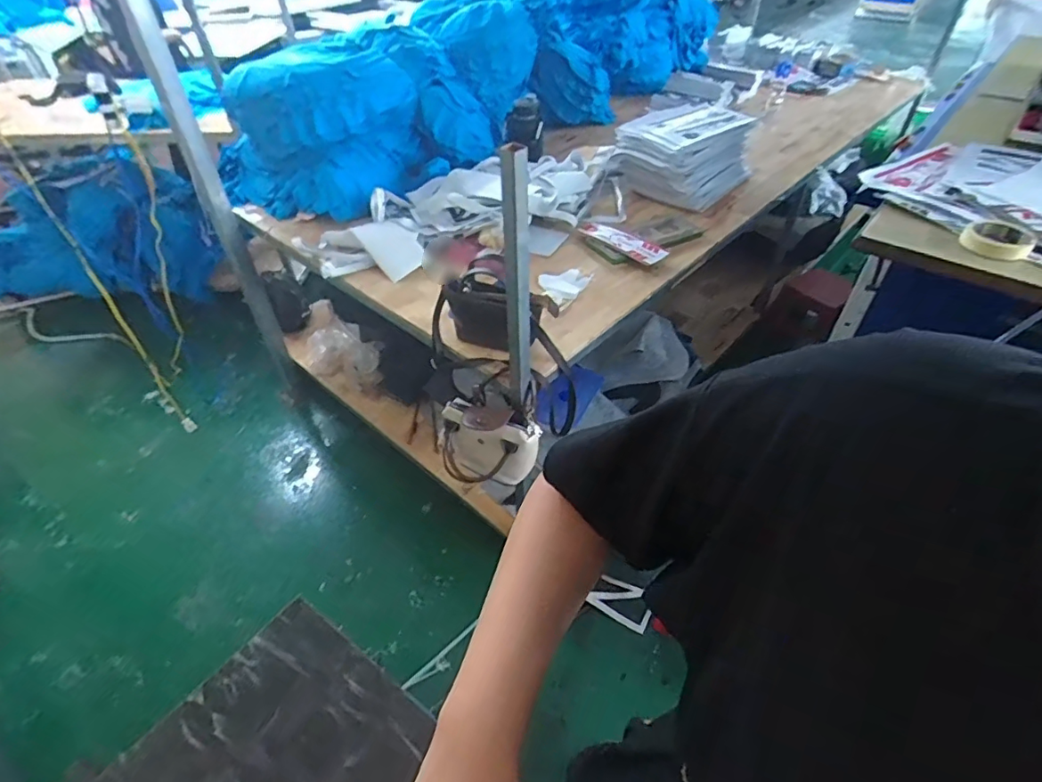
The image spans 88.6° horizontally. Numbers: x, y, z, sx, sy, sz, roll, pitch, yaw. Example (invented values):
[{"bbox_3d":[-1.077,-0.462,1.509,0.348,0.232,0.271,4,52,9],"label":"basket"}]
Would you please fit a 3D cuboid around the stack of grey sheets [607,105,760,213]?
[{"bbox_3d":[0.521,-0.742,1.680,0.325,0.194,0.388,34,53,31],"label":"stack of grey sheets"}]

